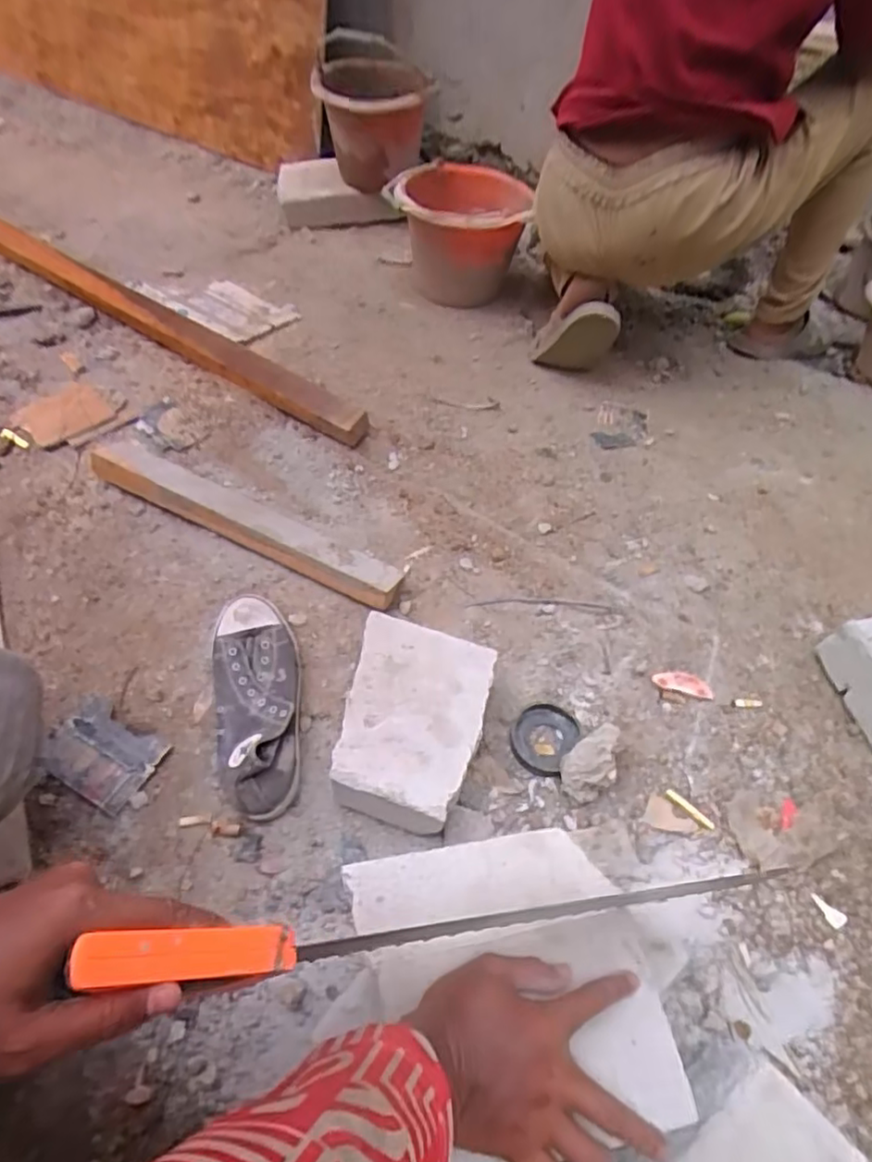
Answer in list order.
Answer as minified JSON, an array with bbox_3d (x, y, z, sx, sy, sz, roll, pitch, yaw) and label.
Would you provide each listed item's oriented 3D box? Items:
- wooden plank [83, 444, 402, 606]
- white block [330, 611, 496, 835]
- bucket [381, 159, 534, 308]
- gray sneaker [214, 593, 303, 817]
[{"bbox_3d":[-0.283,-0.098,0.884,0.492,0.049,0.084,24,54,14],"label":"wooden plank"},{"bbox_3d":[-0.031,0.159,0.691,0.155,0.087,0.214,12,52,5],"label":"white block"},{"bbox_3d":[0.045,-0.713,1.280,0.275,0.195,0.284,8,52,2],"label":"bucket"},{"bbox_3d":[-0.204,0.130,0.710,0.100,0.076,0.264,-9,53,-11],"label":"gray sneaker"}]

